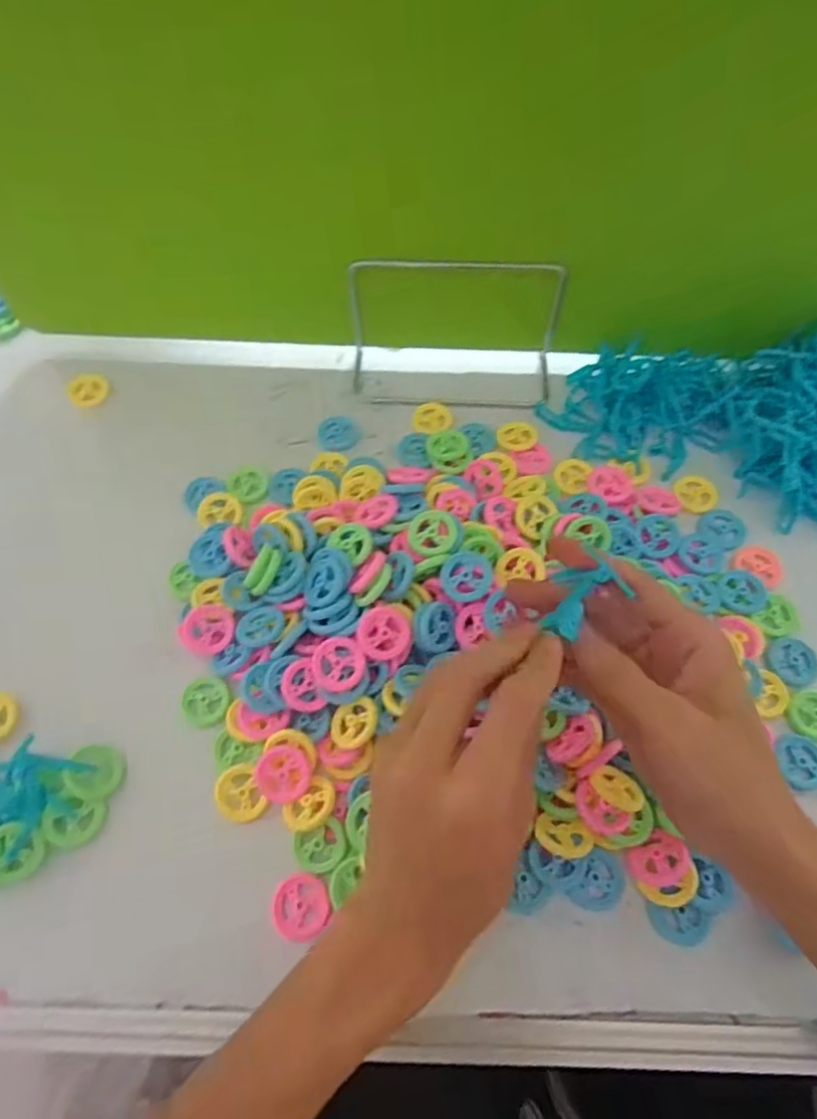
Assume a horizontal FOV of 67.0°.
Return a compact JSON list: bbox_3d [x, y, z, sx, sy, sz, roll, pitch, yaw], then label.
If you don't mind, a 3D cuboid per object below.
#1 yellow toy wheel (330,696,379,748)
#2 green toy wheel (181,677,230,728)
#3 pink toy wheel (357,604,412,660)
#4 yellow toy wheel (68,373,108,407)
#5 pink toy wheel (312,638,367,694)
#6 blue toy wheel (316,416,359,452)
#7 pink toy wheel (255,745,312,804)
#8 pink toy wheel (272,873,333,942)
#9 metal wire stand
[{"bbox_3d":[-0.031,0.092,0.343,0.027,0.005,0.022,-24,53,16],"label":"yellow toy wheel"},{"bbox_3d":[-0.120,0.084,0.366,0.028,0.006,0.029,0,64,1],"label":"green toy wheel"},{"bbox_3d":[-0.013,0.040,0.350,0.030,0.008,0.028,0,64,1],"label":"pink toy wheel"},{"bbox_3d":[-0.244,-0.130,0.471,0.028,0.006,0.031,-38,69,-16],"label":"yellow toy wheel"},{"bbox_3d":[-0.039,0.059,0.346,0.029,0.004,0.030,0,80,0],"label":"pink toy wheel"},{"bbox_3d":[-0.052,-0.094,0.455,0.029,0.004,0.030,0,64,1],"label":"blue toy wheel"},{"bbox_3d":[-0.068,0.118,0.338,0.030,0.011,0.027,-12,64,-5],"label":"pink toy wheel"},{"bbox_3d":[-0.055,0.178,0.317,0.029,0.005,0.030,0,64,1],"label":"pink toy wheel"},{"bbox_3d":[0.032,-0.168,0.443,0.161,0.078,0.058,3,64,2],"label":"metal wire stand"}]

